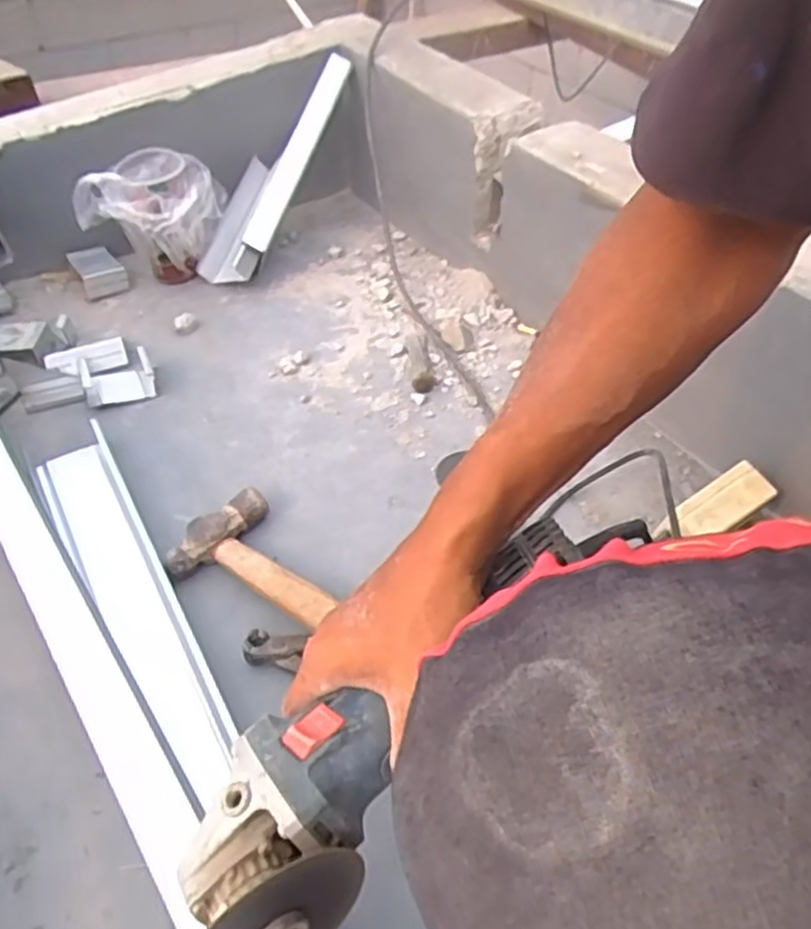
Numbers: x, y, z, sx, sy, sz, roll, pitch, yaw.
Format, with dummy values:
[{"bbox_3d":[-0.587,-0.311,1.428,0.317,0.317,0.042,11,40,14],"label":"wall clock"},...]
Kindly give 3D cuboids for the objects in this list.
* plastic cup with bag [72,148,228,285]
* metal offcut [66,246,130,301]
[{"bbox_3d":[-0.333,-0.322,0.958,0.166,0.142,0.131,2,46,1],"label":"plastic cup with bag"},{"bbox_3d":[-0.407,-0.256,0.973,0.059,0.033,0.079,-25,52,-22],"label":"metal offcut"}]

